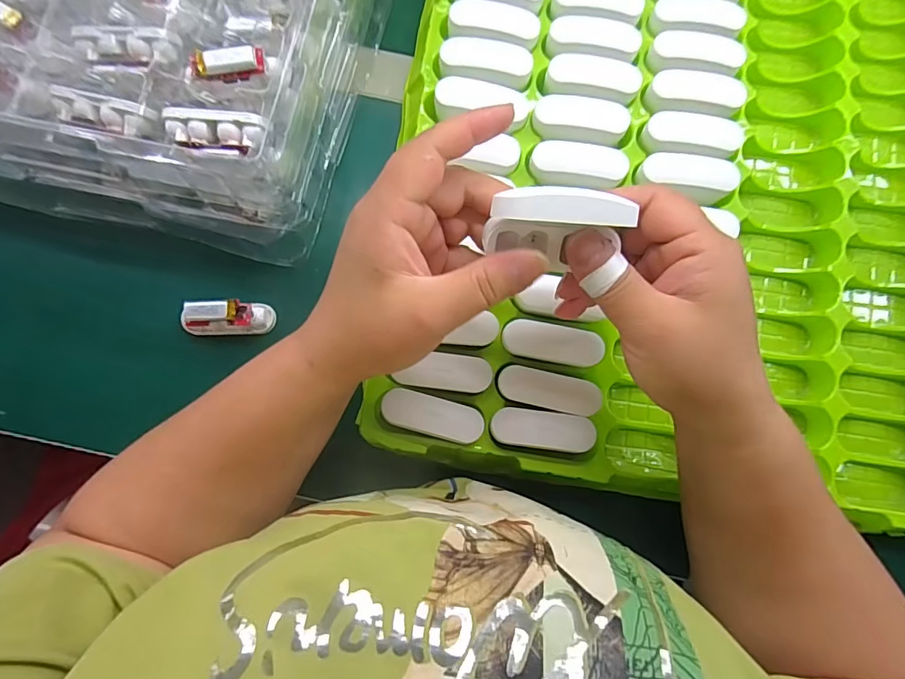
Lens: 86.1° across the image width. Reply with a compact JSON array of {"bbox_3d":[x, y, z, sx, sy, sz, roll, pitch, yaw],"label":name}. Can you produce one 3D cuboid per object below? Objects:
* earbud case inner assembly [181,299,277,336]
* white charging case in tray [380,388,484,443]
[{"bbox_3d":[-0.155,-0.015,0.334,0.058,0.025,0.020,0,83,-7],"label":"earbud case inner assembly"},{"bbox_3d":[-0.013,0.049,0.310,0.064,0.009,0.024,15,82,1],"label":"white charging case in tray"}]

